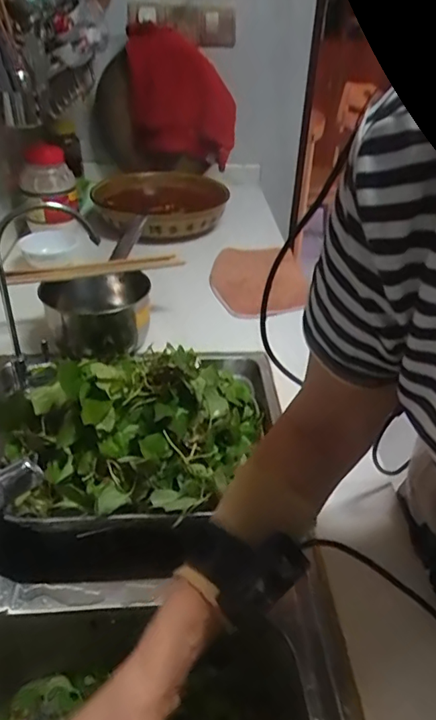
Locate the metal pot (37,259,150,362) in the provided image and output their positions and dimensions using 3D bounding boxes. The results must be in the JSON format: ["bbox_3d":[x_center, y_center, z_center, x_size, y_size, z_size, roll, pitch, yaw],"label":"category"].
[{"bbox_3d":[-0.182,-0.081,0.804,0.146,0.095,0.149,-1,35,-5],"label":"metal pot"}]

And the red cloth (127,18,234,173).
[{"bbox_3d":[-0.089,-0.658,1.324,0.261,0.307,0.149,3,35,1],"label":"red cloth"}]

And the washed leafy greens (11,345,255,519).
[{"bbox_3d":[-0.096,0.075,0.634,0.297,0.127,0.208,-3,35,-8],"label":"washed leafy greens"}]

